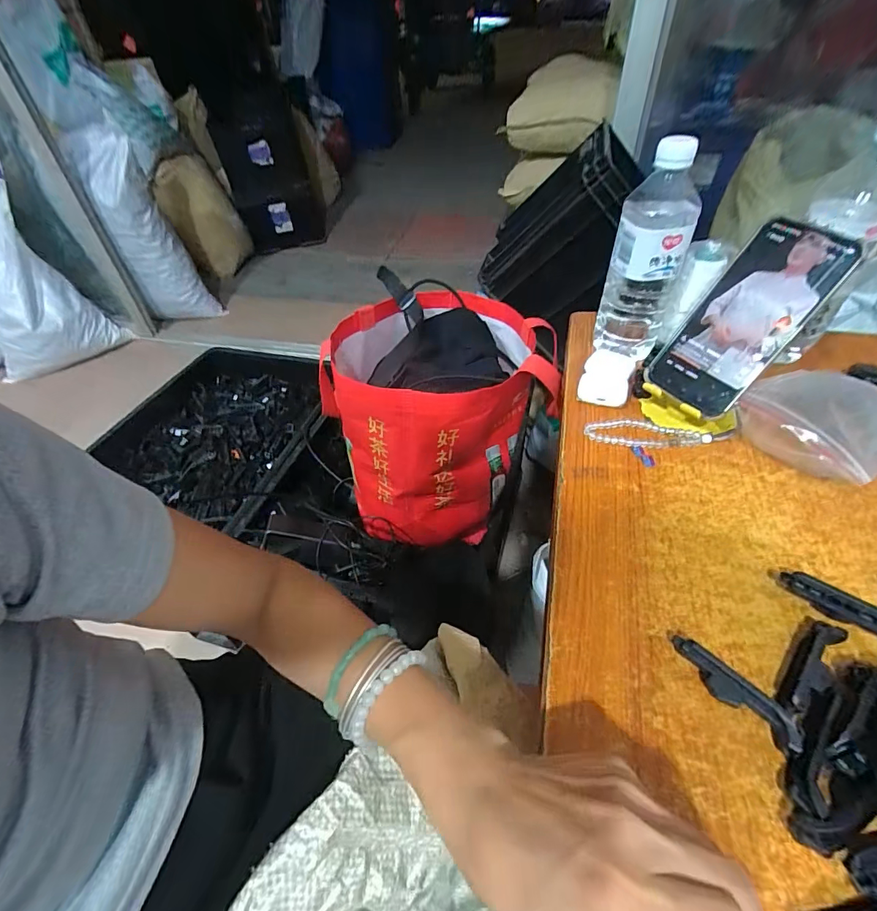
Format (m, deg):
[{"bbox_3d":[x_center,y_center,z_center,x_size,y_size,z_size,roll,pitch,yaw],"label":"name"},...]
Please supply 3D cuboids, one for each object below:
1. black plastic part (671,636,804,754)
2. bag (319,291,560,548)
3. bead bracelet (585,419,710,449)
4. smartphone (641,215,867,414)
[{"bbox_3d":[0.174,0.139,0.262,0.014,0.019,0.072,-33,52,-27],"label":"black plastic part"},{"bbox_3d":[-0.002,-0.067,0.702,0.316,0.286,0.287,-20,47,-16],"label":"bag"},{"bbox_3d":[0.200,-0.021,0.424,0.112,0.004,0.039,-1,45,2],"label":"bead bracelet"},{"bbox_3d":[0.266,-0.119,0.388,0.007,0.164,0.079,9,31,-51],"label":"smartphone"}]

